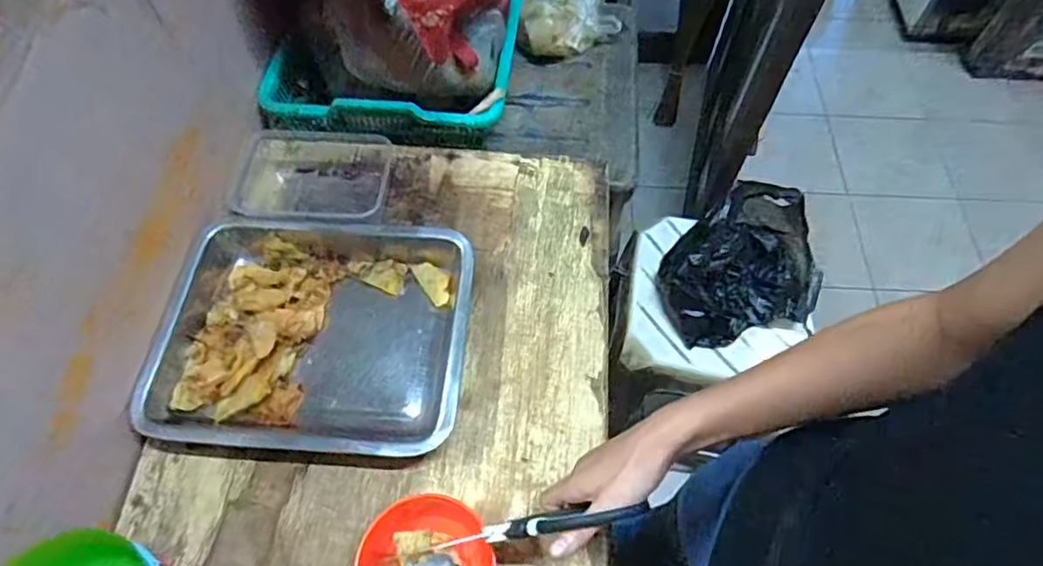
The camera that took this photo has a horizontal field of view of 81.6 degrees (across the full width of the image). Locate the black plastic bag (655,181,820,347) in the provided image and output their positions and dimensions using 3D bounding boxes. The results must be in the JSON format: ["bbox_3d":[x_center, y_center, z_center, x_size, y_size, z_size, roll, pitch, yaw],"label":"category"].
[{"bbox_3d":[0.335,-0.032,0.934,0.229,0.133,0.199,-12,61,-7],"label":"black plastic bag"}]

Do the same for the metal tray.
[{"bbox_3d":[-0.205,0.047,0.604,0.294,0.043,0.237,3,58,2],"label":"metal tray"}]

